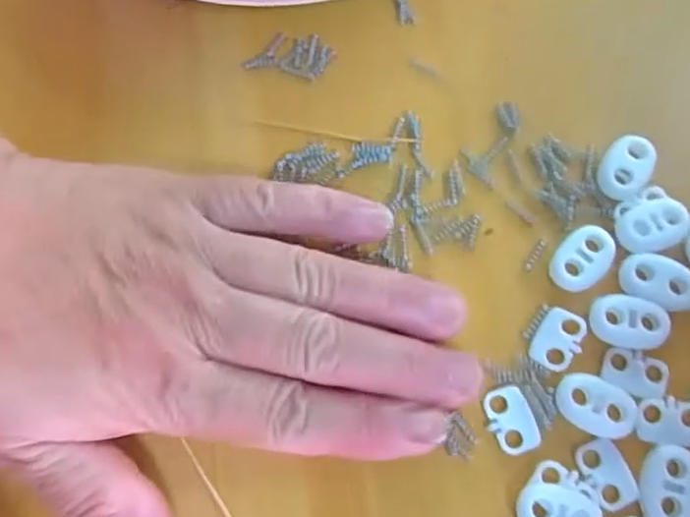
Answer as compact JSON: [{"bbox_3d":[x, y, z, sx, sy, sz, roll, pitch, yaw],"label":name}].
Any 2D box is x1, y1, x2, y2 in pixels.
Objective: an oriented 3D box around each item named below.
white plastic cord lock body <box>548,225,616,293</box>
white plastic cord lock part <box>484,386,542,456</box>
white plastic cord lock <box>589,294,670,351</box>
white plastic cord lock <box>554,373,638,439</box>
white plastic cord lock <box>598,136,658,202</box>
[{"bbox_3d":[0.072,0.000,0.198,0.022,0.005,0.015,-41,74,-10],"label":"white plastic cord lock body"},{"bbox_3d":[0.047,0.046,0.185,0.013,0.004,0.018,-22,72,-5],"label":"white plastic cord lock part"},{"bbox_3d":[0.083,0.019,0.192,0.021,0.005,0.015,14,73,7],"label":"white plastic cord lock"},{"bbox_3d":[0.071,0.041,0.185,0.022,0.005,0.015,19,74,9],"label":"white plastic cord lock"},{"bbox_3d":[0.089,-0.029,0.207,0.015,0.005,0.022,37,77,13],"label":"white plastic cord lock"}]

